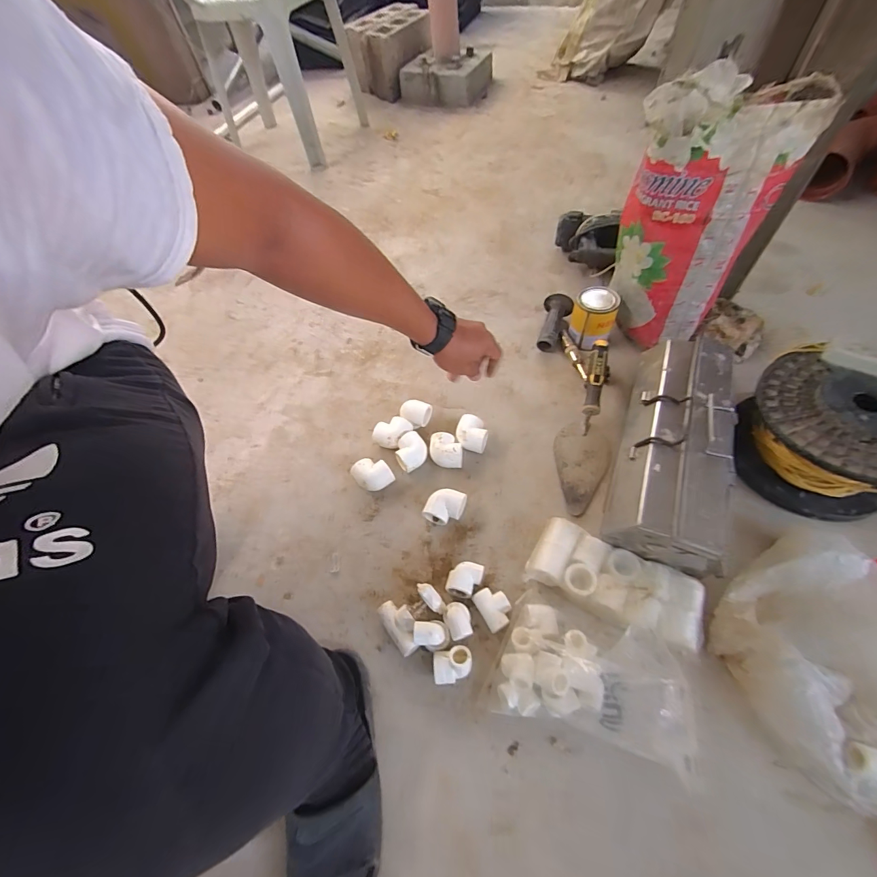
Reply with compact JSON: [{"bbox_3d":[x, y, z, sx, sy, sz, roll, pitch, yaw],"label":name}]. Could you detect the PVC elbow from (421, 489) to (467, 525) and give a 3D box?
[{"bbox_3d":[0.012,0.111,0.653,0.053,0.046,0.060,30,66,20],"label":"PVC elbow"}]

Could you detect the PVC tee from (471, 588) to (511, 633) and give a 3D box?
[{"bbox_3d":[0.080,0.243,0.573,0.042,0.030,0.056,-28,61,-12],"label":"PVC tee"}]

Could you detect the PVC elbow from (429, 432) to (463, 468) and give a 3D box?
[{"bbox_3d":[0.014,0.024,0.709,0.058,0.045,0.056,1,59,5],"label":"PVC elbow"}]

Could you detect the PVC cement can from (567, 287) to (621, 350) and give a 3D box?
[{"bbox_3d":[0.318,-0.250,0.827,0.088,0.096,0.078,16,62,14],"label":"PVC cement can"}]

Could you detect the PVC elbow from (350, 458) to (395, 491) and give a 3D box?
[{"bbox_3d":[-0.115,0.066,0.700,0.057,0.038,0.070,-36,63,-16],"label":"PVC elbow"}]

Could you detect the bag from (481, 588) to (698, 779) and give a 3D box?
[{"bbox_3d":[0.181,0.286,0.496,0.212,0.093,0.161,14,61,13],"label":"bag"}]

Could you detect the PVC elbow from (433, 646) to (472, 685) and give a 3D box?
[{"bbox_3d":[0.019,0.303,0.532,0.052,0.038,0.038,-13,59,-3],"label":"PVC elbow"}]

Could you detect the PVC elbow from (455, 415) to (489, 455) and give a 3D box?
[{"bbox_3d":[0.061,-0.006,0.724,0.054,0.045,0.056,9,60,10],"label":"PVC elbow"}]

